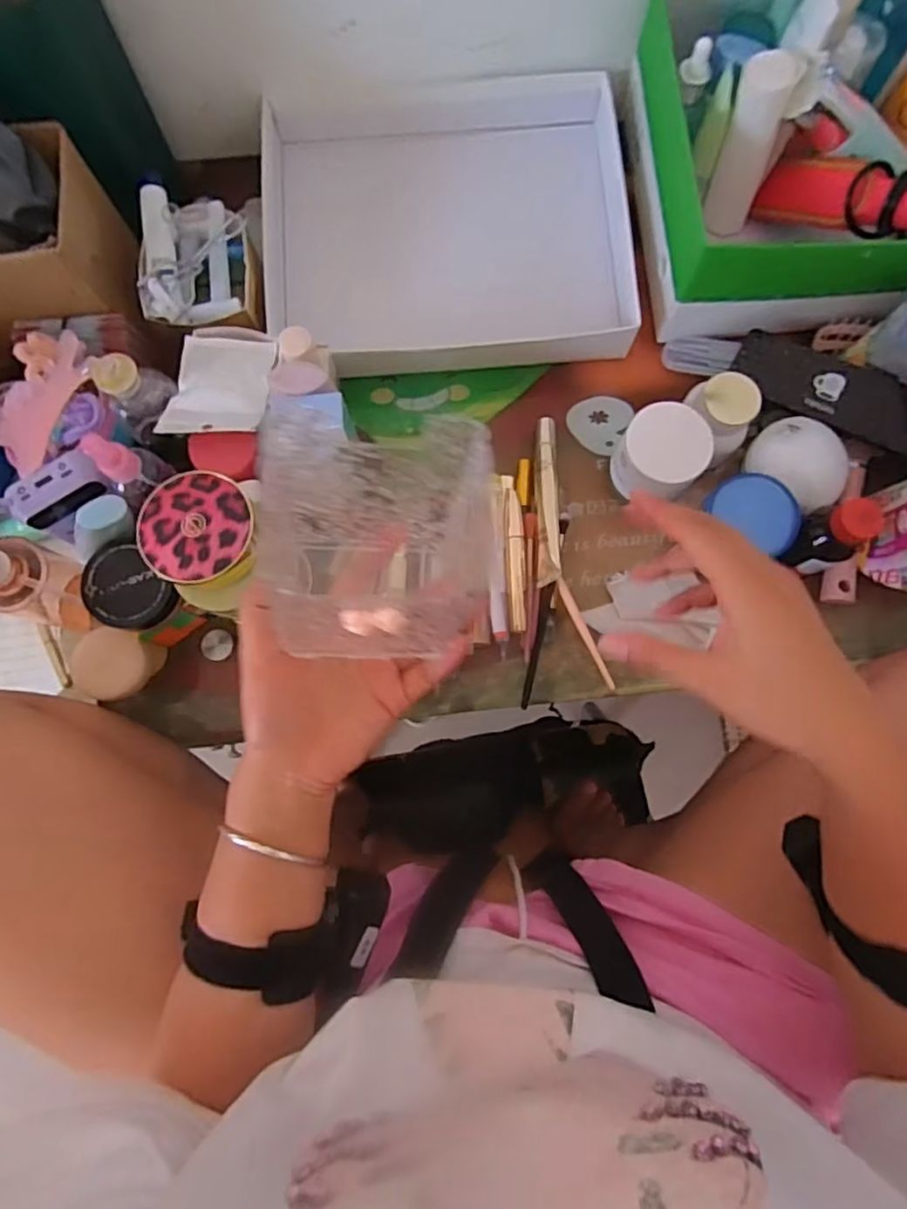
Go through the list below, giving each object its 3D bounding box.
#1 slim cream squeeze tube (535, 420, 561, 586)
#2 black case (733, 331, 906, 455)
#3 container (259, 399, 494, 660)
[{"bbox_3d":[0.076,-0.086,0.516,0.018,0.019,0.143,0,81,1],"label":"slim cream squeeze tube"},{"bbox_3d":[0.302,-0.171,0.503,0.153,0.028,0.052,22,82,4],"label":"black case"},{"bbox_3d":[-0.037,-0.027,0.331,0.103,0.089,0.104,1,81,1],"label":"container"}]

